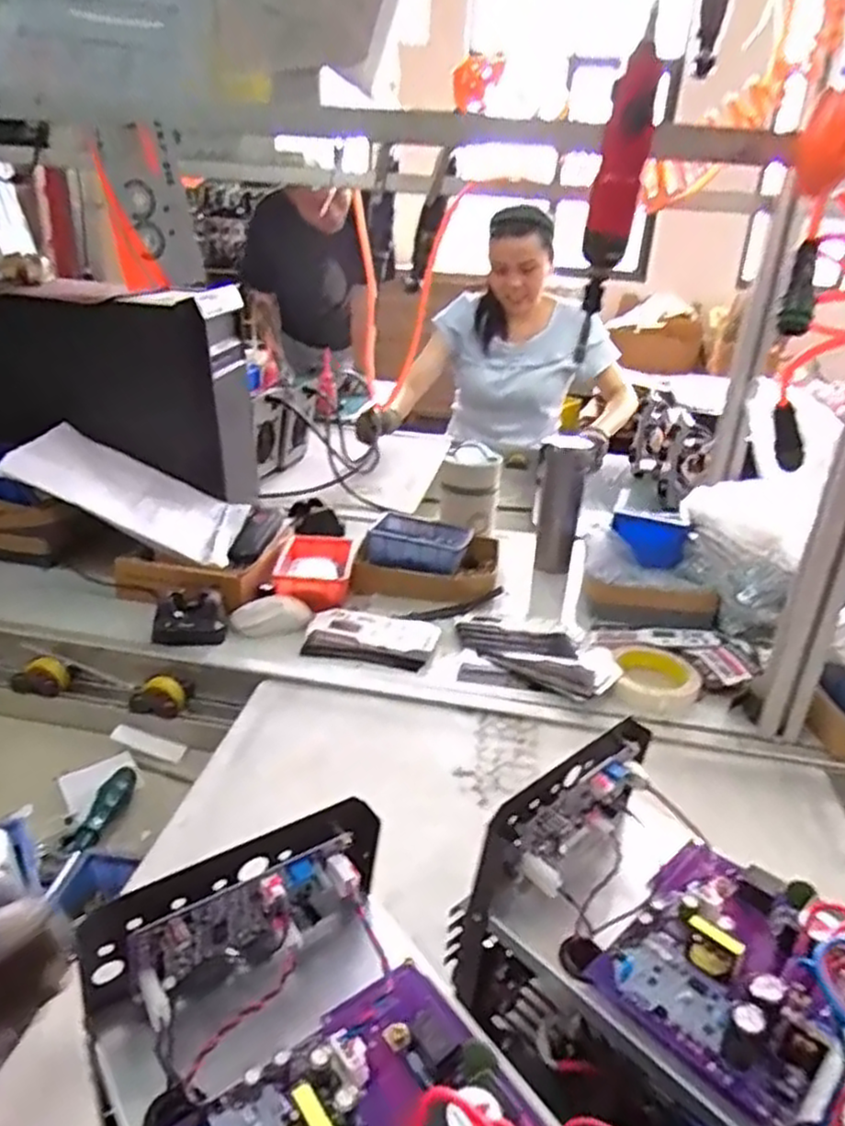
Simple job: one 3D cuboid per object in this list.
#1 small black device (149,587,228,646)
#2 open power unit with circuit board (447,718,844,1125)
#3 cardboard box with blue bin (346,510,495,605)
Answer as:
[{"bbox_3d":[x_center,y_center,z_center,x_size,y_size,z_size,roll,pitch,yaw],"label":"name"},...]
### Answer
[{"bbox_3d":[-0.286,0.070,0.884,0.087,0.053,0.066,-3,26,-16],"label":"small black device"},{"bbox_3d":[0.159,0.242,0.398,0.148,0.183,0.227,-17,32,-39],"label":"open power unit with circuit board"},{"bbox_3d":[0.008,-0.009,1.063,0.208,0.058,0.157,5,24,1],"label":"cardboard box with blue bin"}]

